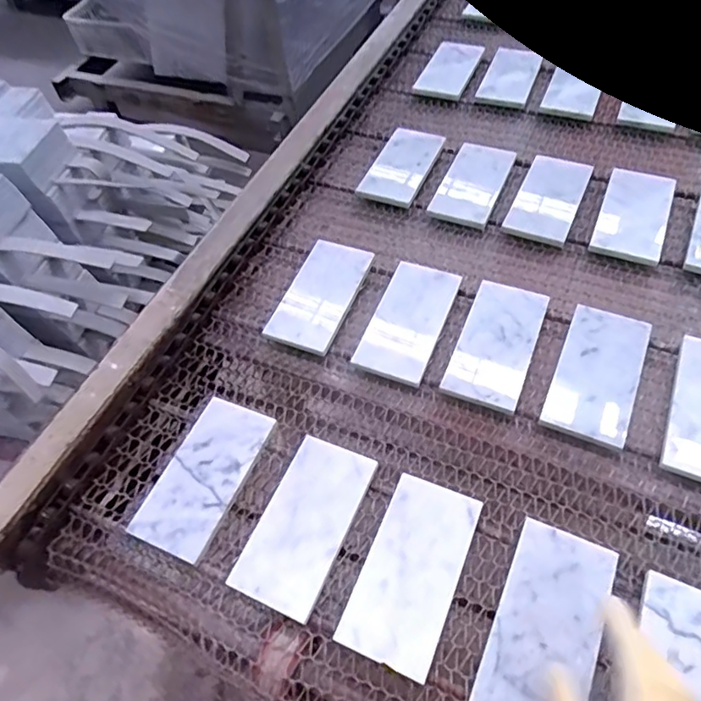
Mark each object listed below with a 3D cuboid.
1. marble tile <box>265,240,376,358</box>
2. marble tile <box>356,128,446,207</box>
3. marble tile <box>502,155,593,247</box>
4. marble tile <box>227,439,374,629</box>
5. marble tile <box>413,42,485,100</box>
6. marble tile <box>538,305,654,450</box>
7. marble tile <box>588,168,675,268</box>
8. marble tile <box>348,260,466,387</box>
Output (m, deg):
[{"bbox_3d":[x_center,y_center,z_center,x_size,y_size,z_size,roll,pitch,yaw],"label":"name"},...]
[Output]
[{"bbox_3d":[-0.037,-0.067,0.668,0.081,0.011,0.158,17,58,19],"label":"marble tile"},{"bbox_3d":[0.076,-0.271,0.814,0.082,0.012,0.153,19,60,18],"label":"marble tile"},{"bbox_3d":[0.269,-0.207,0.753,0.079,0.013,0.167,20,57,20],"label":"marble tile"},{"bbox_3d":[-0.041,0.155,0.512,0.079,0.006,0.153,15,56,21],"label":"marble tile"},{"bbox_3d":[0.174,-0.496,0.983,0.084,0.010,0.152,19,64,16],"label":"marble tile"},{"bbox_3d":[0.256,0.020,0.576,0.078,0.008,0.160,19,59,20],"label":"marble tile"},{"bbox_3d":[0.364,-0.175,0.716,0.079,0.009,0.157,18,58,20],"label":"marble tile"},{"bbox_3d":[0.066,-0.036,0.638,0.078,0.008,0.162,15,57,19],"label":"marble tile"}]

